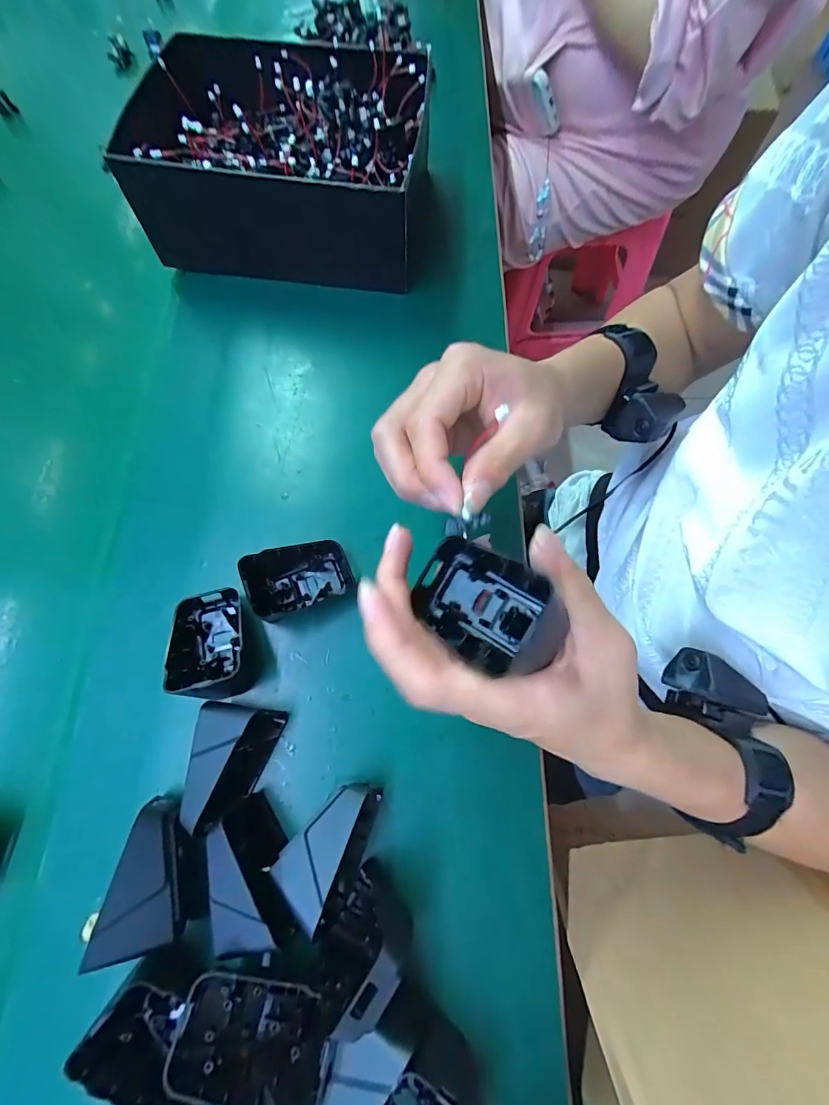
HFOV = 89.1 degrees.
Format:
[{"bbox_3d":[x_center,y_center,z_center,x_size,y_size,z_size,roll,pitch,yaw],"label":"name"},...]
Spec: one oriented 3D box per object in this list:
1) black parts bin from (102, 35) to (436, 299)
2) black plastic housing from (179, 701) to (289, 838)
[{"bbox_3d":[-0.112,-0.353,0.380,0.236,0.075,0.206,2,70,2],"label":"black parts bin"},{"bbox_3d":[-0.108,0.122,0.246,0.040,0.046,0.062,8,70,4],"label":"black plastic housing"}]

